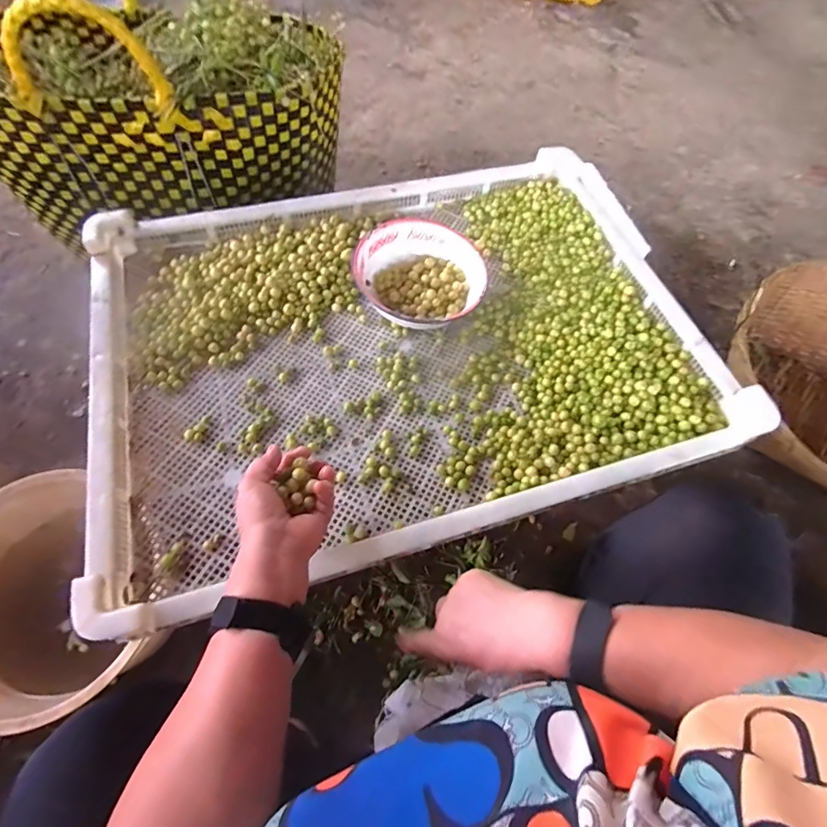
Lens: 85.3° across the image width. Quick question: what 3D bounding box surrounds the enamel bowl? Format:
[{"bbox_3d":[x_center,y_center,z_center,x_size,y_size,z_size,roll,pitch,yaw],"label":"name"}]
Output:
[{"bbox_3d":[0.012,-0.211,0.681,0.179,0.058,0.209,37,68,14],"label":"enamel bowl"}]

